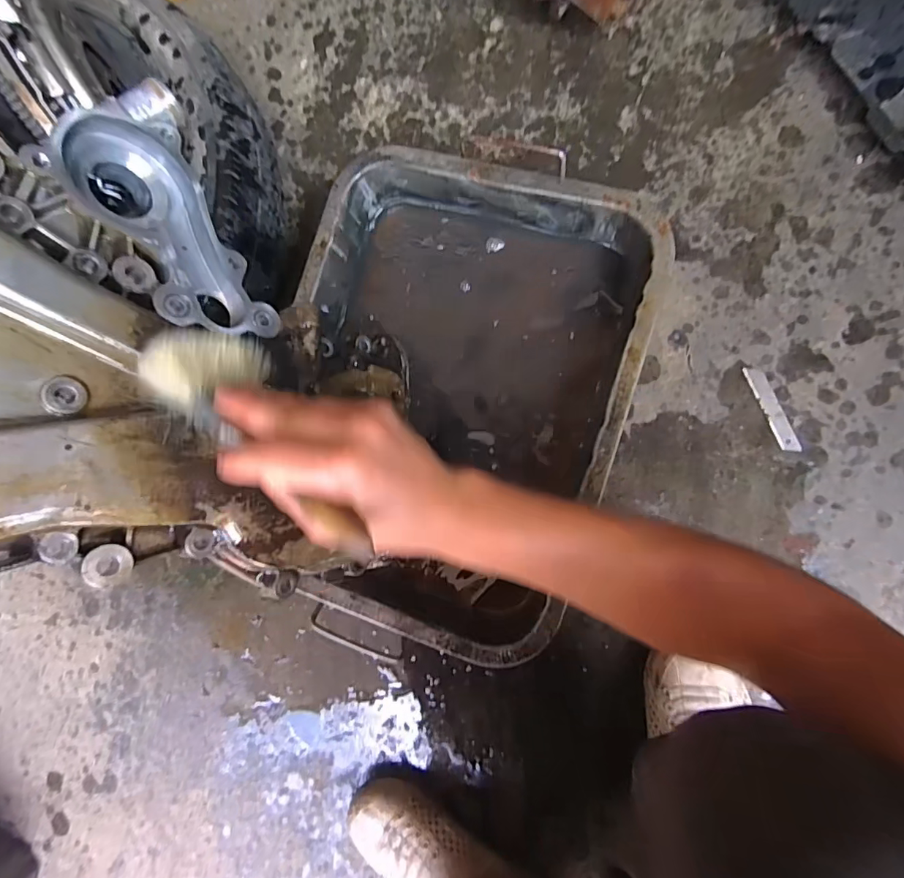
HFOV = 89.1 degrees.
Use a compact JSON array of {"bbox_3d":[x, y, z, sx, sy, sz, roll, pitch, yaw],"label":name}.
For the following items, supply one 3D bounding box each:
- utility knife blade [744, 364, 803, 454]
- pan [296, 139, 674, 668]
[{"bbox_3d":[0.358,-0.034,0.511,0.019,0.004,0.103,-23,84,7],"label":"utility knife blade"},{"bbox_3d":[-0.006,-0.046,0.528,0.364,0.104,0.492,17,90,9],"label":"pan"}]

